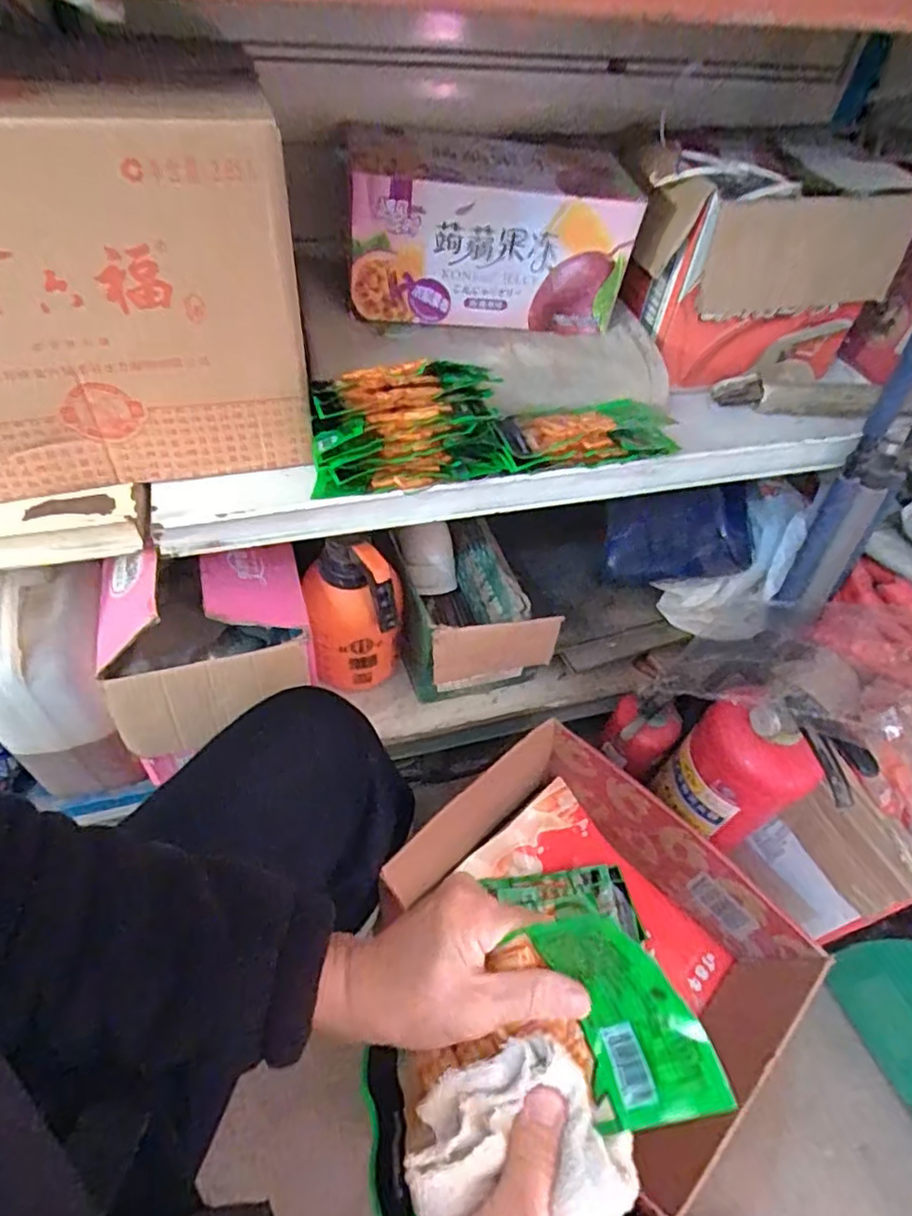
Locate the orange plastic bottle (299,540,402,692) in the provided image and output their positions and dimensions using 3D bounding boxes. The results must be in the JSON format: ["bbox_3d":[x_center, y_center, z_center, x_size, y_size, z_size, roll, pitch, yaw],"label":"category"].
[{"bbox_3d":[-0.129,0.007,0.797,0.109,0.234,0.079,-10,51,-14],"label":"orange plastic bottle"}]

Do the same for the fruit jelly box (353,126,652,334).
[{"bbox_3d":[0.033,-0.394,0.681,0.293,0.150,0.115,-7,50,-12],"label":"fruit jelly box"}]

